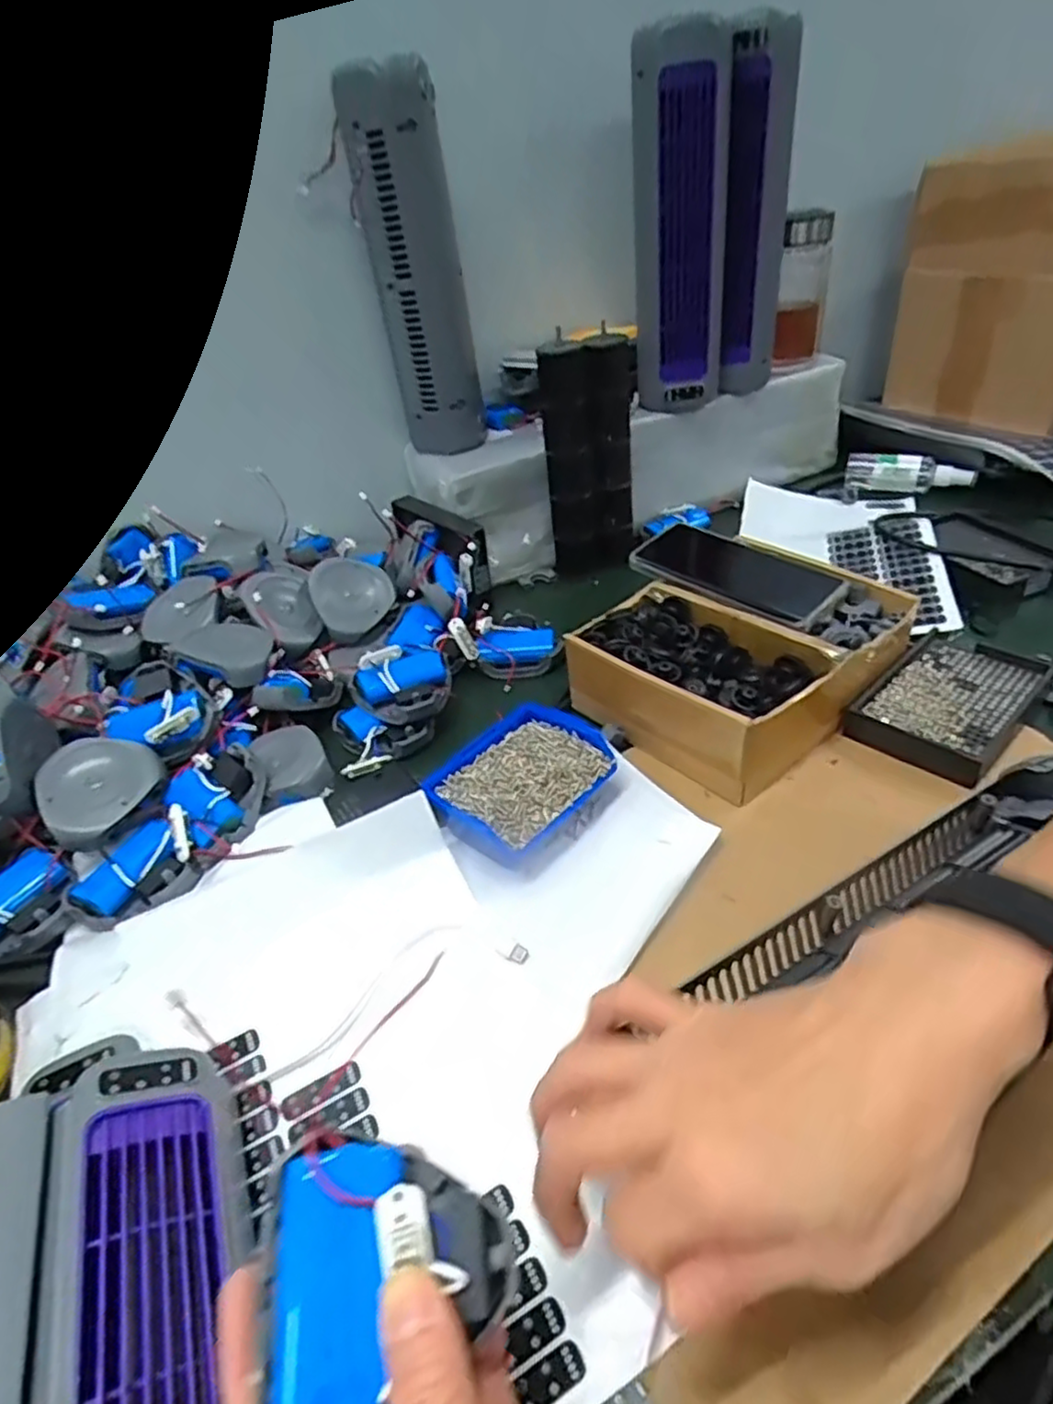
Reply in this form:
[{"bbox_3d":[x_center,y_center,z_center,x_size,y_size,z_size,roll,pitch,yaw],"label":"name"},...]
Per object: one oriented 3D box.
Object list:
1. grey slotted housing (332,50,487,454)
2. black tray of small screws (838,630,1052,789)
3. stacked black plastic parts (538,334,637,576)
[{"bbox_3d":[-0.097,-0.380,0.652,0.081,0.296,0.043,-9,37,-3],"label":"grey slotted housing"},{"bbox_3d":[0.310,-0.005,0.523,0.156,0.023,0.089,-34,44,-31],"label":"black tray of small screws"},{"bbox_3d":[0.062,-0.233,0.694,0.080,0.209,0.041,-1,37,9],"label":"stacked black plastic parts"}]

